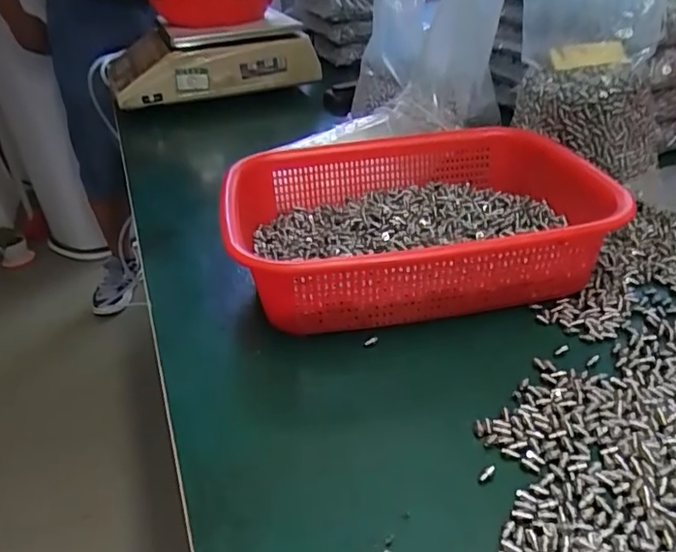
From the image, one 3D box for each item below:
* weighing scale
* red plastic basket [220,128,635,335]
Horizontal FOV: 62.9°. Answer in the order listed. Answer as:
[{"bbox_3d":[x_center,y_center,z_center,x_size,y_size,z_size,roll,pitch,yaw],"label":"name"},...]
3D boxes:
[{"bbox_3d":[-0.246,-0.435,1.071,0.368,0.097,0.327,-11,34,-8],"label":"weighing scale"},{"bbox_3d":[0.059,-0.043,0.452,0.278,0.076,0.216,-7,33,-2],"label":"red plastic basket"}]

